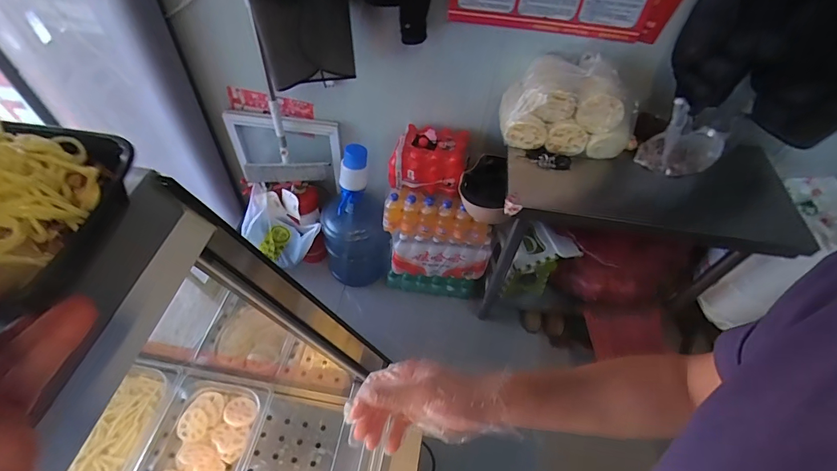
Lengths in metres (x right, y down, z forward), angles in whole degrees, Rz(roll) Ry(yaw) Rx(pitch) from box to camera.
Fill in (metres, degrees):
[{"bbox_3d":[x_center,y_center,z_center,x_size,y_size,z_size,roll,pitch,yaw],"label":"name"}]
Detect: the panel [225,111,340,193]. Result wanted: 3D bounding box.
[{"bbox_3d":[-0.486,-0.308,1.418,0.387,0.226,0.111,5,52,-1],"label":"panel"}]

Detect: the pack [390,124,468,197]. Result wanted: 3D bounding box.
[{"bbox_3d":[0.034,-0.256,1.310,0.248,0.169,0.175,7,52,0],"label":"pack"}]

